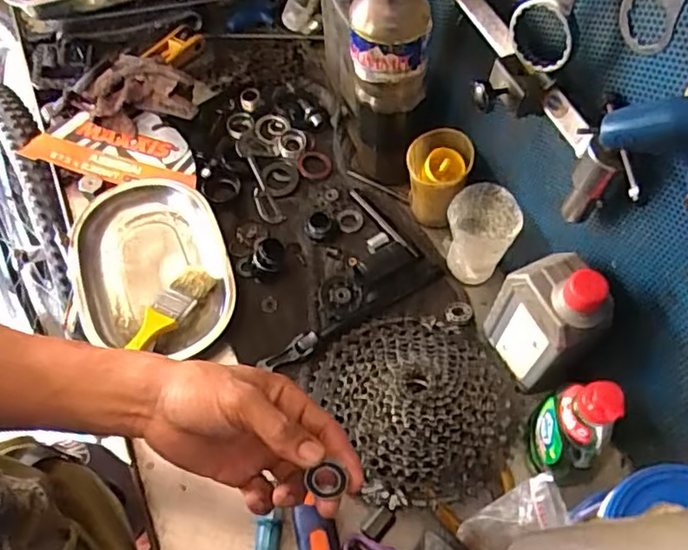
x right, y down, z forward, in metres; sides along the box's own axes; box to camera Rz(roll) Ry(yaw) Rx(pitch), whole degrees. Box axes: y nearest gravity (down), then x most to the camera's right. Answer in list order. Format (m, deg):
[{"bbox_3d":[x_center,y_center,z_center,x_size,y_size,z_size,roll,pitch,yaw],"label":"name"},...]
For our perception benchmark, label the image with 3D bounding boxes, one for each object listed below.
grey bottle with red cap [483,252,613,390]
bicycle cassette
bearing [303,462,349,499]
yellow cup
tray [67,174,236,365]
[{"bbox_3d":[0.175,0.036,0.542,0.048,0.158,0.083,-23,63,-14],"label":"grey bottle with red cap"},{"bbox_3d":[0.069,0.114,0.576,0.185,0.047,0.190,-22,62,-13],"label":"bicycle cassette"},{"bbox_3d":[-0.013,0.127,0.387,0.023,0.023,0.007,1,25,-1],"label":"bearing"},{"bbox_3d":[0.100,-0.103,0.669,0.063,0.095,0.062,18,61,9],"label":"yellow cup"},{"bbox_3d":[-0.207,-0.014,0.655,0.159,0.039,0.208,-11,60,-8],"label":"tray"}]

